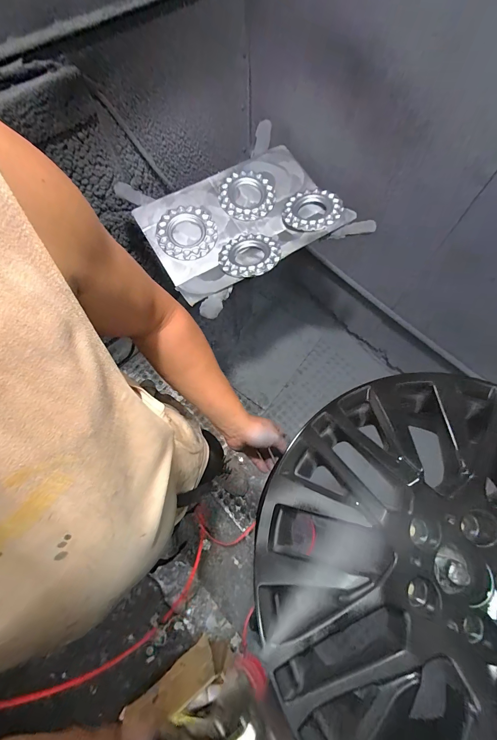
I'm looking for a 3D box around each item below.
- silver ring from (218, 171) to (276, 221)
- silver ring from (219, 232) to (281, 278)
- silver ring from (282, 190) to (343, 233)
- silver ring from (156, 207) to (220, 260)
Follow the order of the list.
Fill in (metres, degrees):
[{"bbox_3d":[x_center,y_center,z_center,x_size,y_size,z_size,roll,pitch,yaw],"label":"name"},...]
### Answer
[{"bbox_3d":[-0.005,-0.520,0.891,0.159,0.025,0.167,0,69,1],"label":"silver ring"},{"bbox_3d":[0.004,-0.311,0.815,0.161,0.013,0.168,-4,57,6],"label":"silver ring"},{"bbox_3d":[0.184,-0.462,0.867,0.158,0.032,0.167,0,69,1],"label":"silver ring"},{"bbox_3d":[-0.174,-0.388,0.850,0.165,0.015,0.170,-2,77,-4],"label":"silver ring"}]

